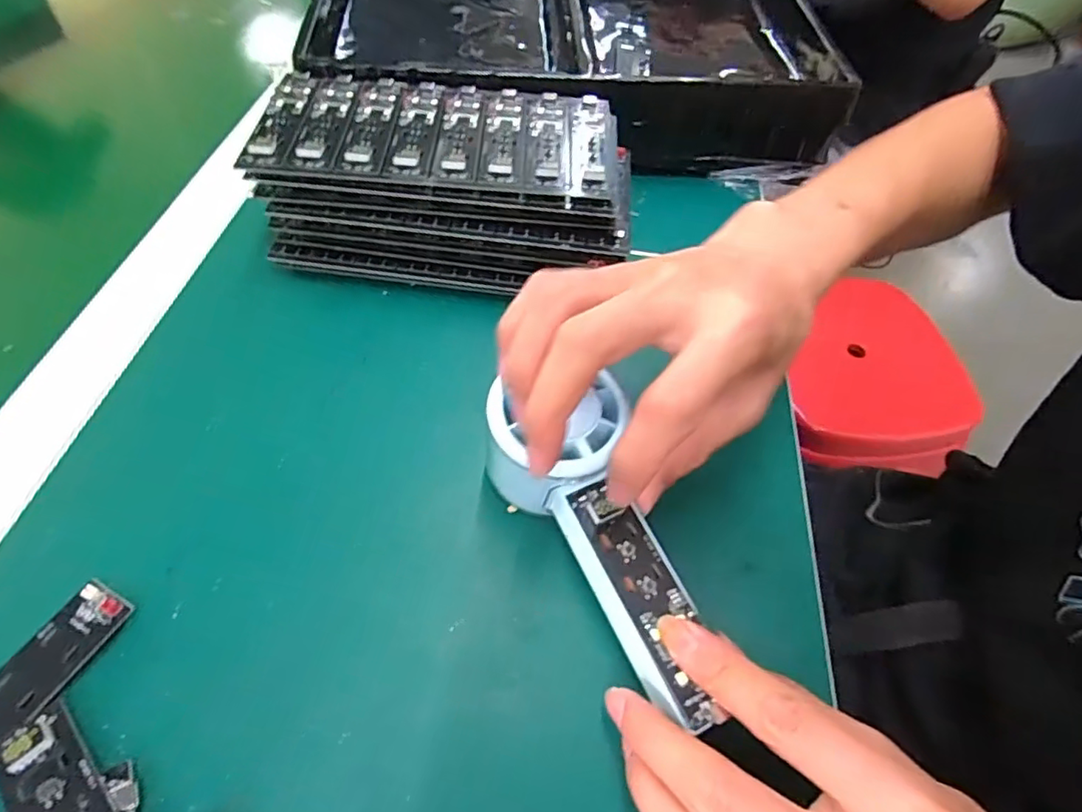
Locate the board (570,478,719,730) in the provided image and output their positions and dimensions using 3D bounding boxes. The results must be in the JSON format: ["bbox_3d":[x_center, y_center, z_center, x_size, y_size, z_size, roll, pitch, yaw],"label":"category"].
[{"bbox_3d":[0.039,0.067,0.214,0.023,0.006,0.090,-17,63,-16],"label":"board"}]

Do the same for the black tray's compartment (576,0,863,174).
[{"bbox_3d":[0.118,-0.303,0.476,0.181,0.067,0.281,1,55,-5],"label":"black tray's compartment"}]

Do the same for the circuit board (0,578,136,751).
[{"bbox_3d":[-0.189,0.106,0.204,0.026,0.007,0.091,28,57,14],"label":"circuit board"}]

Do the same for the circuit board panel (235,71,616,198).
[{"bbox_3d":[-0.057,-0.158,0.331,0.197,0.006,0.098,3,55,-3],"label":"circuit board panel"}]

